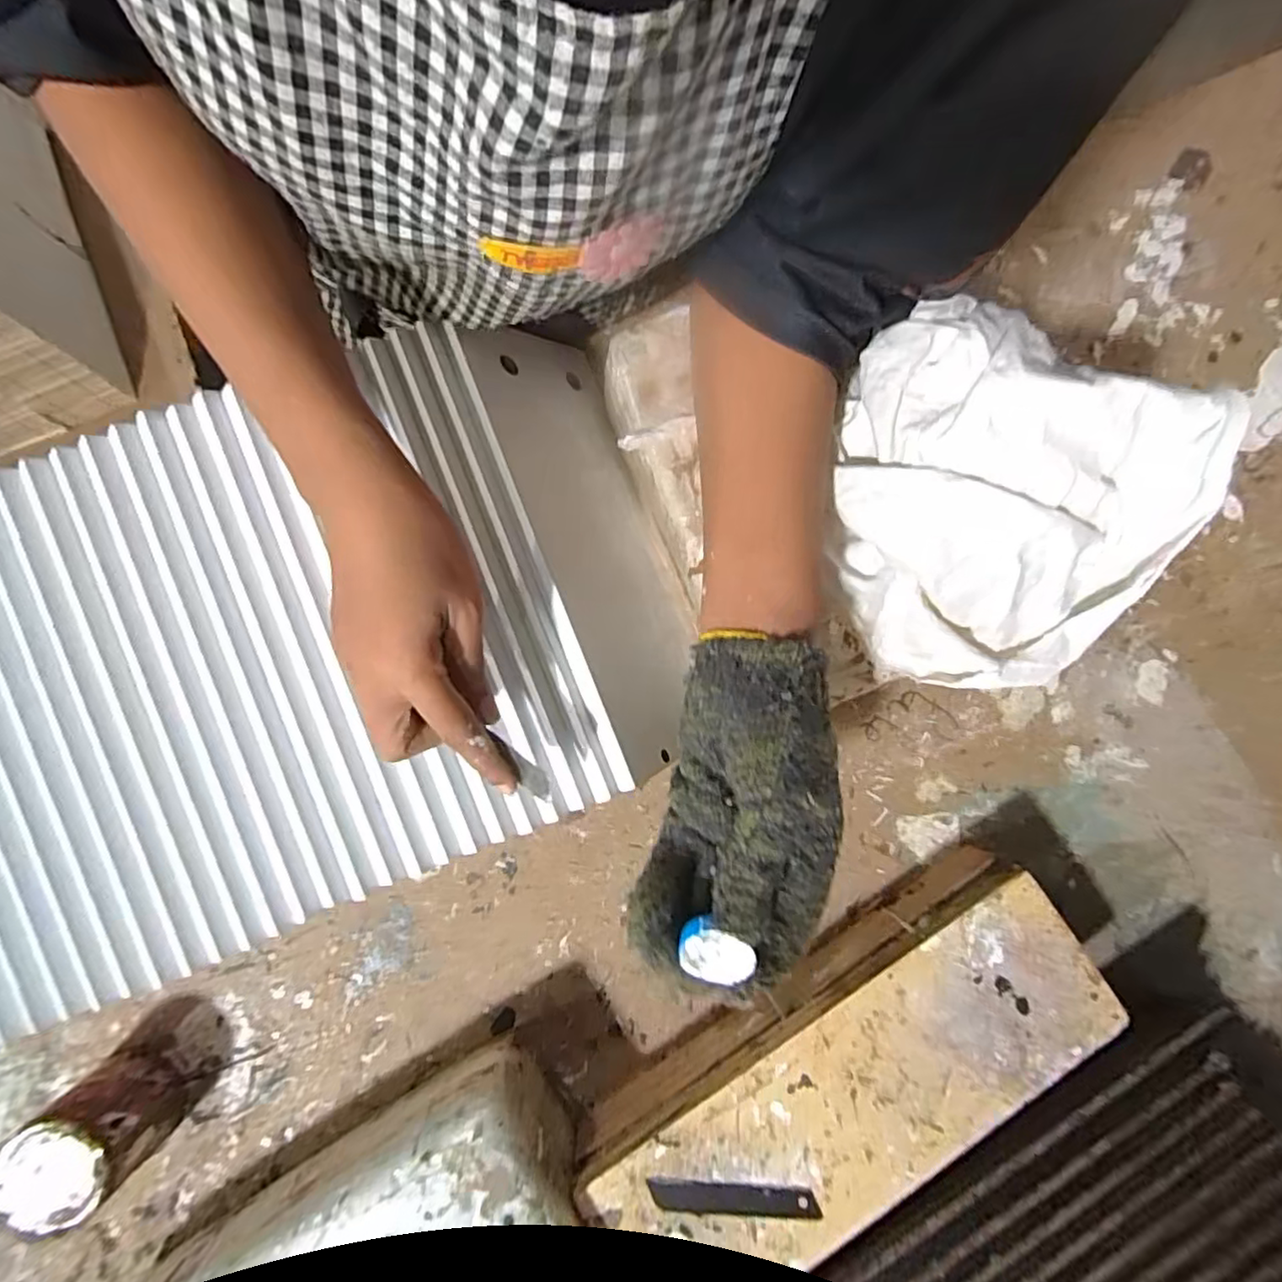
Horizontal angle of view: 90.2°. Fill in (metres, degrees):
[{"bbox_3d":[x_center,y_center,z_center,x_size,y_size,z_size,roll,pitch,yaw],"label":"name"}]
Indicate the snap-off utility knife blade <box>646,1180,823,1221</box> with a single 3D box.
[{"bbox_3d":[0.052,0.312,0.356,0.092,0.004,0.016,3,84,0],"label":"snap-off utility knife blade"}]

